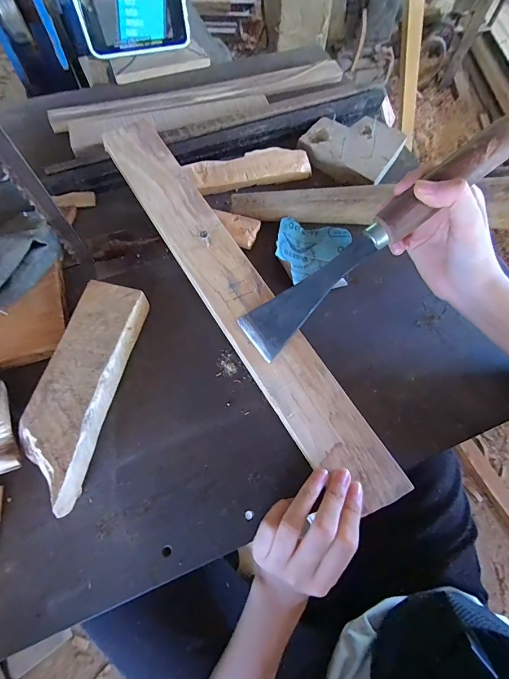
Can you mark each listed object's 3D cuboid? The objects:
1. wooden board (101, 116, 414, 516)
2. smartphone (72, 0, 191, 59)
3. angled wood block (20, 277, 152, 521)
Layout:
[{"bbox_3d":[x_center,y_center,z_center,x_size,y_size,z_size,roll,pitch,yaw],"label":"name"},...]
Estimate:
[{"bbox_3d":[-0.024,-0.056,0.331,0.062,0.007,0.467,-30,74,-14],"label":"wooden board"},{"bbox_3d":[-0.177,-0.479,0.501,0.156,0.079,0.011,-16,49,-9],"label":"smartphone"},{"bbox_3d":[-0.153,0.038,0.300,0.056,0.035,0.191,10,66,3],"label":"angled wood block"}]

